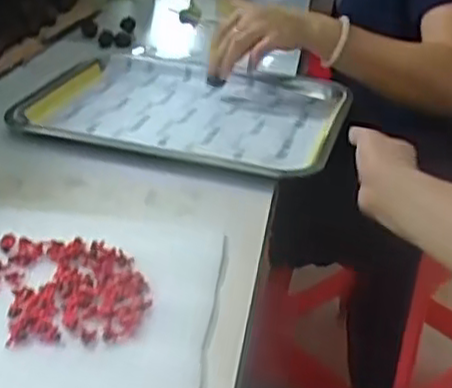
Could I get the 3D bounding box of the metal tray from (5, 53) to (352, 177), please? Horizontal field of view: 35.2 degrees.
[{"bbox_3d":[-0.045,-0.103,0.827,0.350,0.019,0.258,9,30,9],"label":"metal tray"}]

